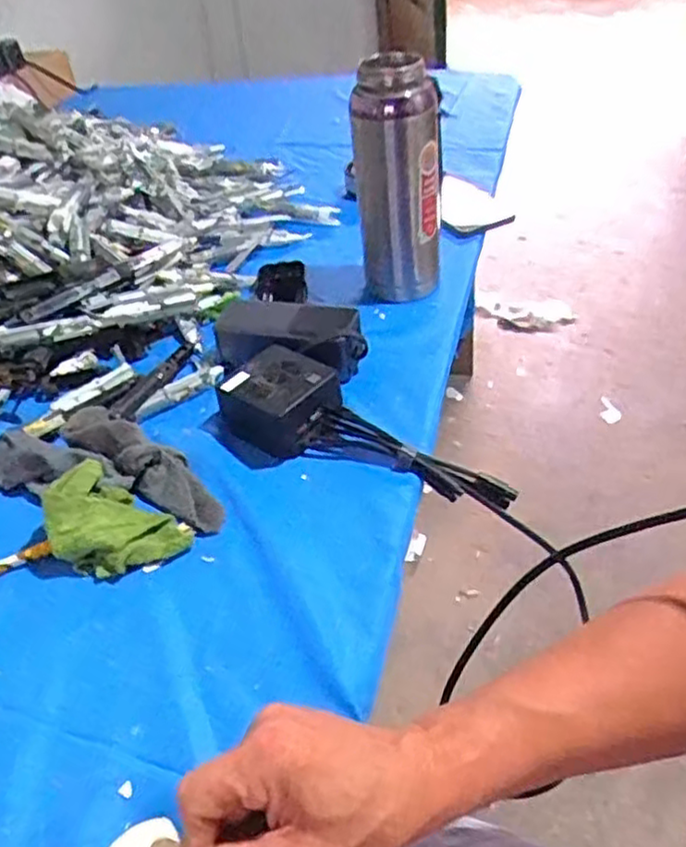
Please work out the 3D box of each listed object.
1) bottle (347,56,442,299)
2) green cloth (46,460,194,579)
[{"bbox_3d":[0.053,-0.233,0.693,0.082,0.211,0.069,-3,41,5],"label":"bottle"},{"bbox_3d":[-0.167,0.075,0.513,0.102,0.025,0.067,33,47,8],"label":"green cloth"}]

